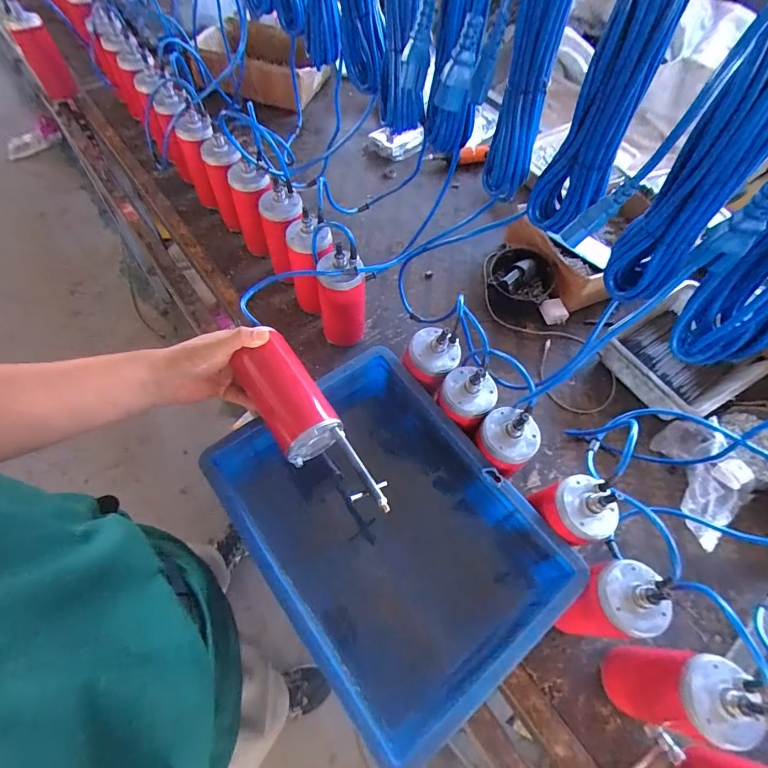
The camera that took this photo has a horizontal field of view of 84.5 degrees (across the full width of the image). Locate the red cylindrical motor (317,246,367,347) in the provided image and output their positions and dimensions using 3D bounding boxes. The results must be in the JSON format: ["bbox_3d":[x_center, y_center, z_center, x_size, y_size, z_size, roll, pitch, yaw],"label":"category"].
[{"bbox_3d":[-0.071,-0.135,0.735,0.077,0.196,0.065,4,60,-1],"label":"red cylindrical motor"}]

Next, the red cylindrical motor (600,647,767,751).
[{"bbox_3d":[0.316,0.343,0.476,0.091,0.192,0.084,2,60,-3],"label":"red cylindrical motor"}]

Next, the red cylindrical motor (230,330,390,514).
[{"bbox_3d":[-0.092,0.047,0.499,0.077,0.079,0.238,-35,64,-21],"label":"red cylindrical motor"}]

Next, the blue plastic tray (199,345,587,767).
[{"bbox_3d":[-0.001,0.198,0.579,0.291,0.186,0.395,-33,67,-20],"label":"blue plastic tray"}]

